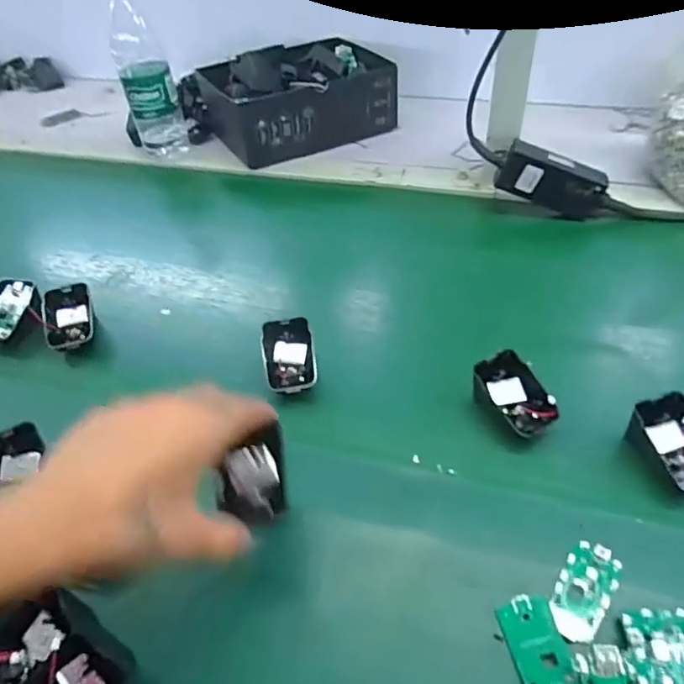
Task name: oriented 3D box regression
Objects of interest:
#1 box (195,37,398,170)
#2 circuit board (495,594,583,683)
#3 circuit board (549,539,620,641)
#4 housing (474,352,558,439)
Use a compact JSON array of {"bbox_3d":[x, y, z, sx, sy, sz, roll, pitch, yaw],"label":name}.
[{"bbox_3d":[-0.058,-0.361,0.817,0.264,0.090,0.173,-21,48,-16],"label":"box"},{"bbox_3d":[0.117,0.182,0.330,0.033,0.004,0.058,-18,49,1],"label":"circuit board"},{"bbox_3d":[0.153,0.156,0.350,0.030,0.005,0.062,27,54,27],"label":"circuit board"},{"bbox_3d":[0.139,0.045,0.444,0.045,0.038,0.064,-28,50,-22],"label":"housing"}]

